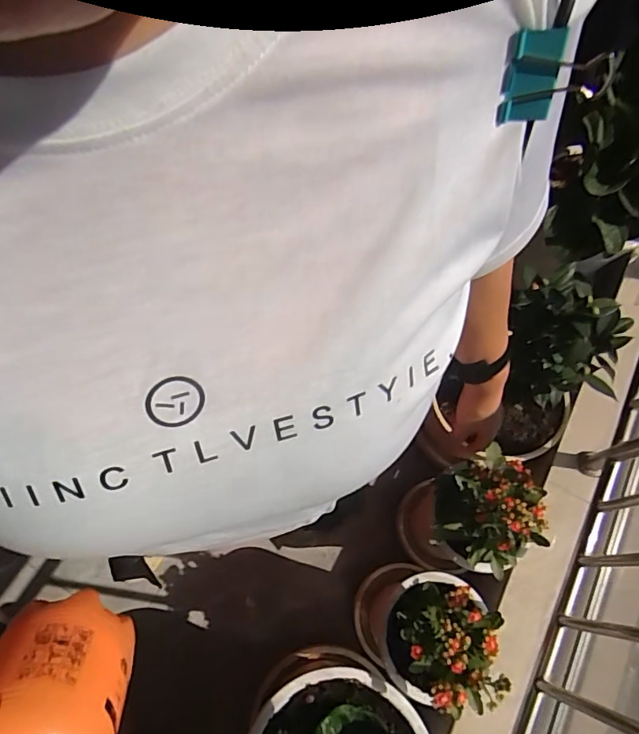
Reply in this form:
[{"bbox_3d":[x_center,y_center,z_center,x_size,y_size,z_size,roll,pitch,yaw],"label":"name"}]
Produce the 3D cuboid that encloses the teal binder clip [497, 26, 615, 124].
[{"bbox_3d":[0.093,-0.117,0.198,0.039,0.032,0.015,1,40,3],"label":"teal binder clip"}]

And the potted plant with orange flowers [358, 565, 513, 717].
[{"bbox_3d":[0.211,0.535,1.024,0.221,0.485,0.232,1,68,-2],"label":"potted plant with orange flowers"}]

